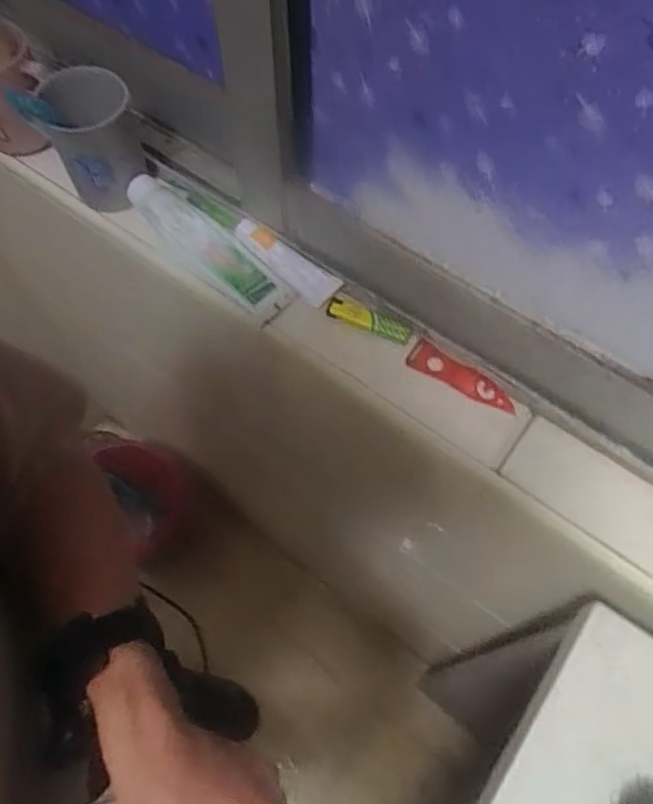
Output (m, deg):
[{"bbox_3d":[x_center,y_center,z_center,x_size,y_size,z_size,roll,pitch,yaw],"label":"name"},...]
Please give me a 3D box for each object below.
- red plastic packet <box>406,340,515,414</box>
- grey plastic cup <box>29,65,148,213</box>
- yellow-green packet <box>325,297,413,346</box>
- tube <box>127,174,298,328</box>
[{"bbox_3d":[0.121,-0.022,0.561,0.098,0.006,0.027,26,90,11],"label":"red plastic packet"},{"bbox_3d":[-0.210,-0.243,0.581,0.074,0.097,0.074,0,64,0],"label":"grey plastic cup"},{"bbox_3d":[0.039,-0.074,0.576,0.079,0.007,0.019,22,98,6],"label":"yellow-green packet"},{"bbox_3d":[-0.110,-0.147,0.598,0.188,0.034,0.043,40,70,17],"label":"tube"}]

